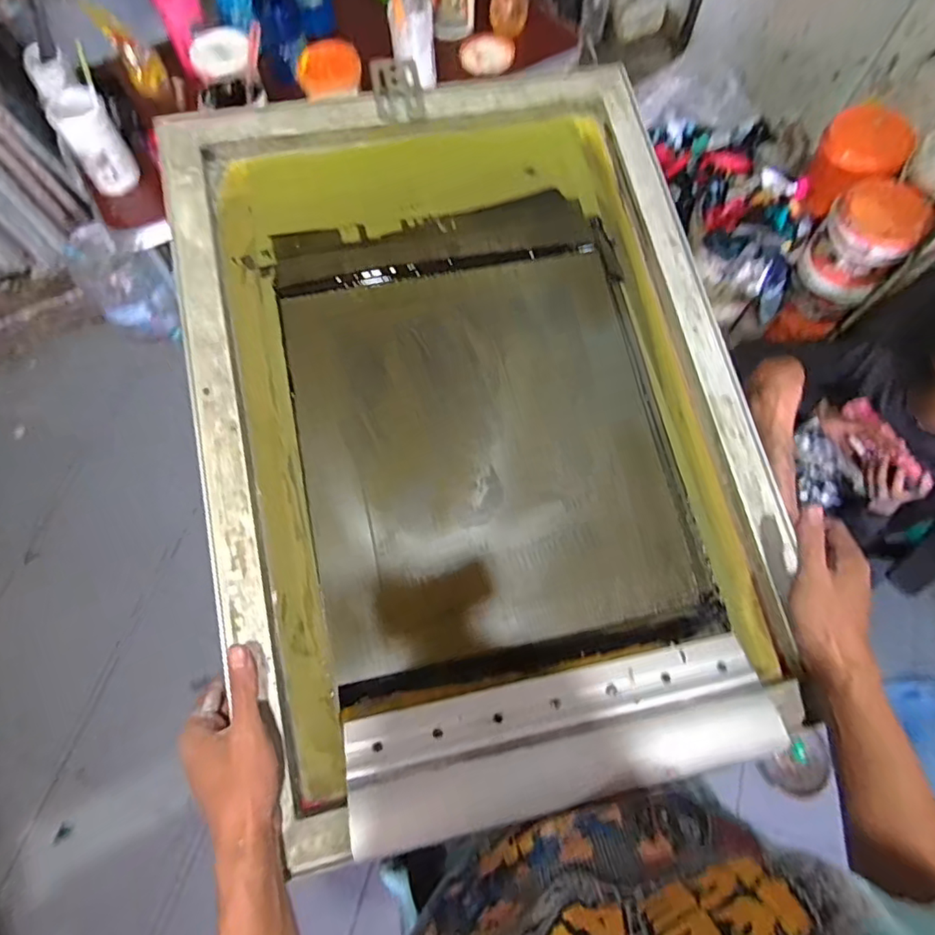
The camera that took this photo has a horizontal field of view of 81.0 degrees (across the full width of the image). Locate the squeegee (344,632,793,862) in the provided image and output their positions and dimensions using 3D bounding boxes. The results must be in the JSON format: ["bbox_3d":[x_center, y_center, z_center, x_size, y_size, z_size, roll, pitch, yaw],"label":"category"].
[{"bbox_3d":[0.079,0.217,0.447,0.344,0.047,0.093,-12,68,-4],"label":"squeegee"}]

